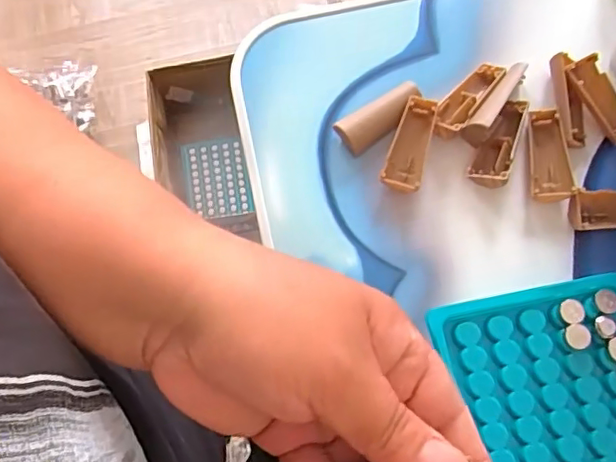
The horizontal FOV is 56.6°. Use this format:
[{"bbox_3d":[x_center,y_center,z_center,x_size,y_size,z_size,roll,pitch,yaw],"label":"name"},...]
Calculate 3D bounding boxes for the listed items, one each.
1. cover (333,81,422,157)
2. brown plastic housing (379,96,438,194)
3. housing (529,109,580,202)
[{"bbox_3d":[0.039,-0.061,0.309,0.048,0.011,0.020,-35,76,-7],"label":"cover"},{"bbox_3d":[0.054,-0.045,0.303,0.020,0.013,0.050,17,76,7],"label":"brown plastic housing"},{"bbox_3d":[0.128,-0.040,0.303,0.020,0.011,0.050,2,75,3],"label":"housing"}]

